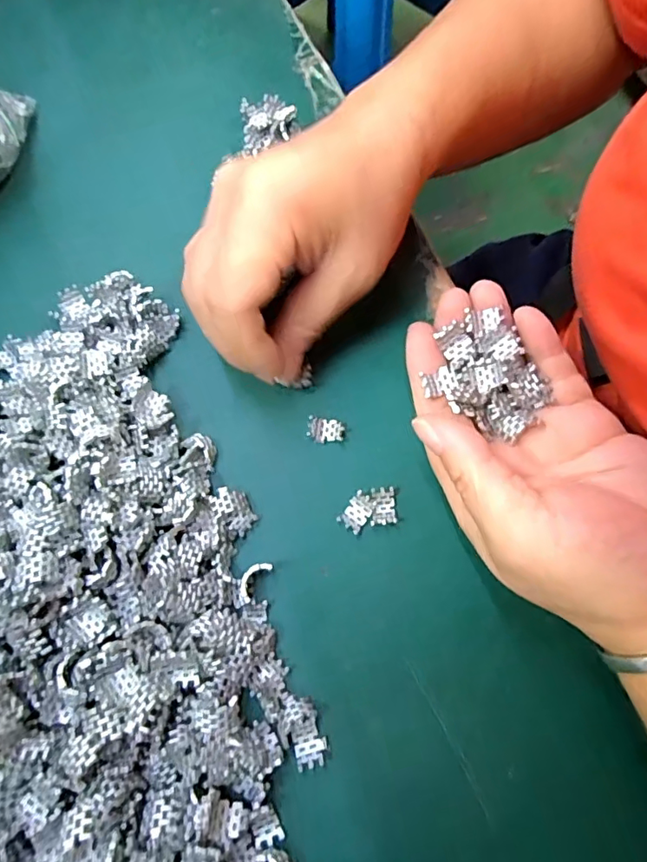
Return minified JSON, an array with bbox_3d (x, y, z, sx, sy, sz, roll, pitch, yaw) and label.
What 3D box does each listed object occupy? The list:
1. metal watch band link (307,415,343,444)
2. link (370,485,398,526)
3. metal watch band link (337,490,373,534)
[{"bbox_3d":[0.001,-0.001,0.241,0.016,0.004,0.012,7,71,4],"label":"metal watch band link"},{"bbox_3d":[0.025,0.032,0.227,0.010,0.004,0.016,-2,70,1],"label":"link"},{"bbox_3d":[0.014,0.034,0.226,0.011,0.007,0.015,35,75,13],"label":"metal watch band link"}]

